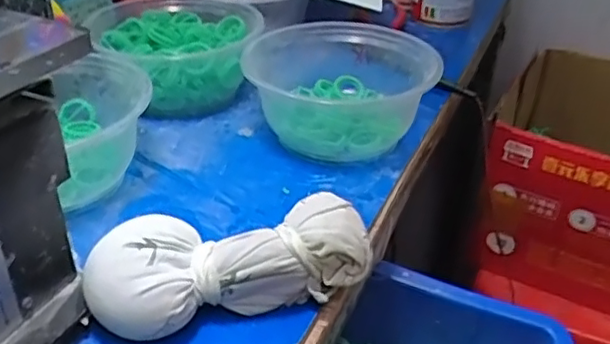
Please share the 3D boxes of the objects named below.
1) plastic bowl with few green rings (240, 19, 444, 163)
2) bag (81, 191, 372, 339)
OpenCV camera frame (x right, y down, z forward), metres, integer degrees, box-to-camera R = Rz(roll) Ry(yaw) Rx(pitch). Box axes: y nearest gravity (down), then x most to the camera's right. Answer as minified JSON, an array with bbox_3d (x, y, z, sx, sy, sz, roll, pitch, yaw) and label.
[{"bbox_3d":[0.022,-0.056,0.452,0.126,0.066,0.117,3,34,-2],"label":"plastic bowl with few green rings"},{"bbox_3d":[-0.036,0.047,0.312,0.138,0.044,0.055,-7,36,-16],"label":"bag"}]

